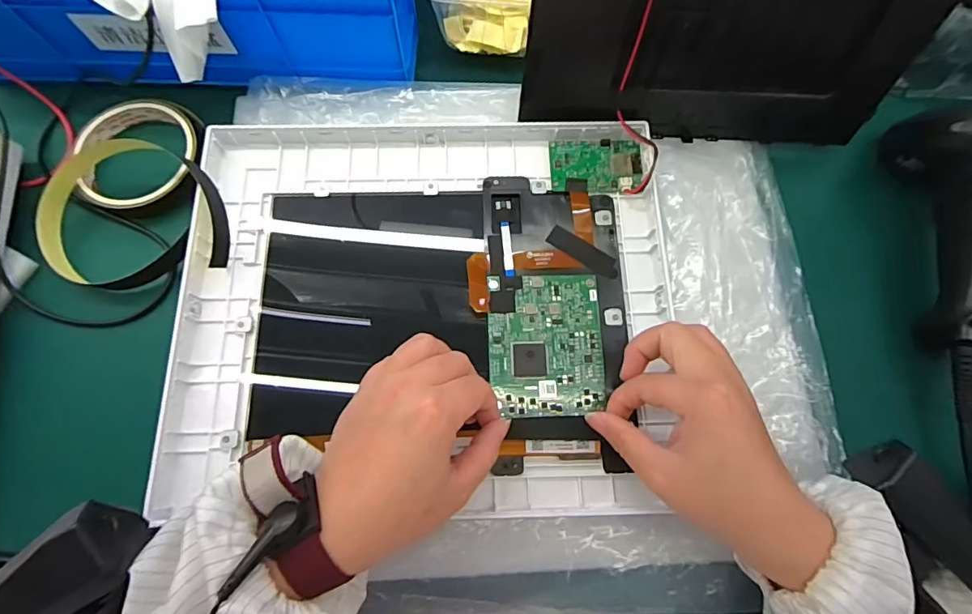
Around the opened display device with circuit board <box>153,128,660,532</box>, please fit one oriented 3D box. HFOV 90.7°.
[{"bbox_3d":[-0.036,-0.003,0.308,0.298,0.022,0.250,1,76,-2],"label":"opened display device with circuit board"}]

